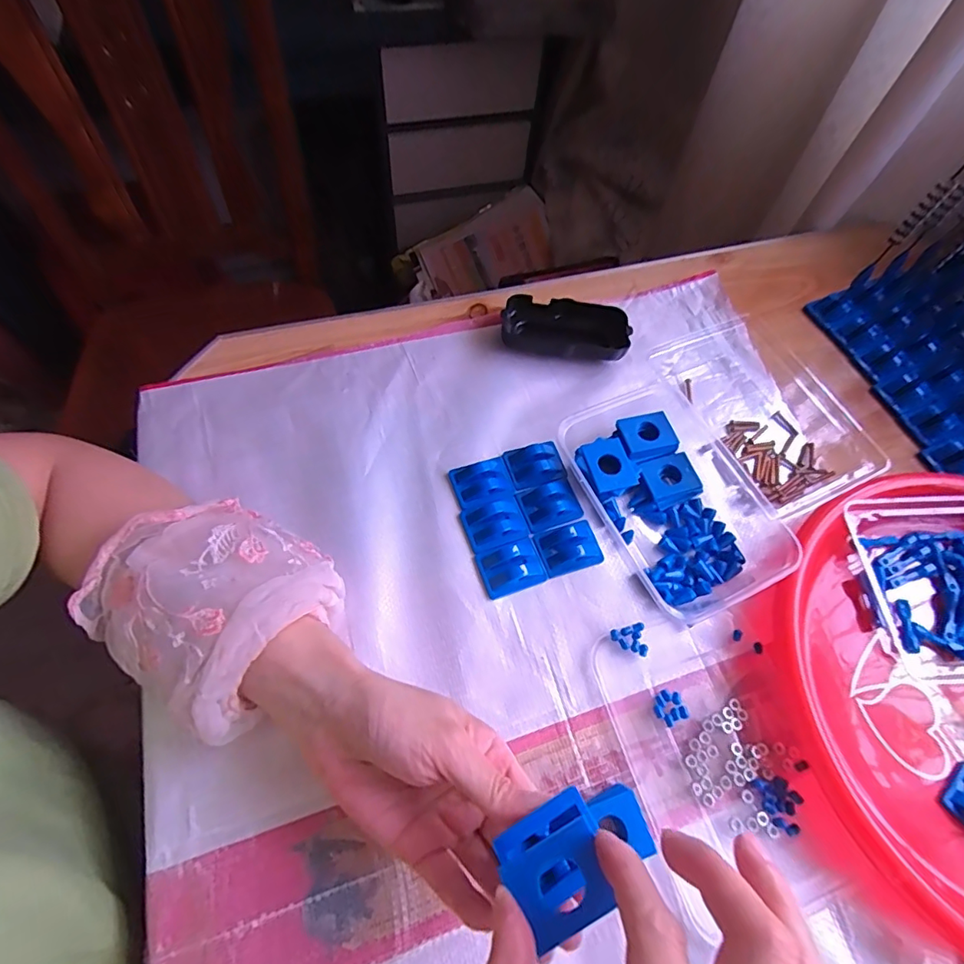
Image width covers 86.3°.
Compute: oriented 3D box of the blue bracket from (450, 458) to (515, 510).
[{"bbox_3d":[0.001,0.000,0.388,0.043,0.010,0.036,-17,65,-12],"label":"blue bracket"}]

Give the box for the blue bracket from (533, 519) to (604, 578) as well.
[{"bbox_3d":[0.064,0.046,0.370,0.046,0.013,0.034,-17,65,-12],"label":"blue bracket"}]

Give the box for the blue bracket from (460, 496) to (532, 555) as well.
[{"bbox_3d":[0.010,0.030,0.372,0.044,0.011,0.035,-16,65,-12],"label":"blue bracket"}]

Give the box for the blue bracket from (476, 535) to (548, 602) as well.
[{"bbox_3d":[0.021,0.059,0.359,0.044,0.011,0.033,-18,65,-13],"label":"blue bracket"}]

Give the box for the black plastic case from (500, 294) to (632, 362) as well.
[{"bbox_3d":[0.073,-0.134,0.456,0.108,0.027,0.047,10,62,1],"label":"black plastic case"}]

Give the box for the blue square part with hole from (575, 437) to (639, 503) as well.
[{"bbox_3d":[0.094,-0.011,0.388,0.038,0.009,0.045,-18,67,-11],"label":"blue square part with hole"}]

